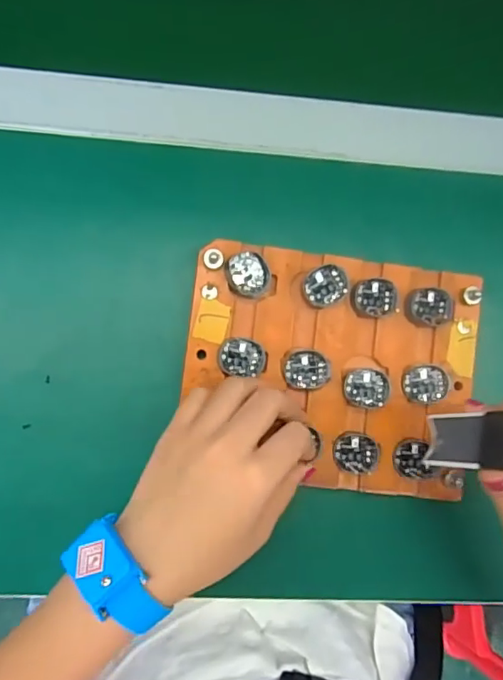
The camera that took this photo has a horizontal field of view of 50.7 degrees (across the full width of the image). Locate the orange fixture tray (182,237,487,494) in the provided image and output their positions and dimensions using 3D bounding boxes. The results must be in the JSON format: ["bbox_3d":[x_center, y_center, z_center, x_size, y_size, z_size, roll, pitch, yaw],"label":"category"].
[{"bbox_3d":[0.052,0.019,0.341,0.184,0.012,0.146,7,89,-4],"label":"orange fixture tray"}]

